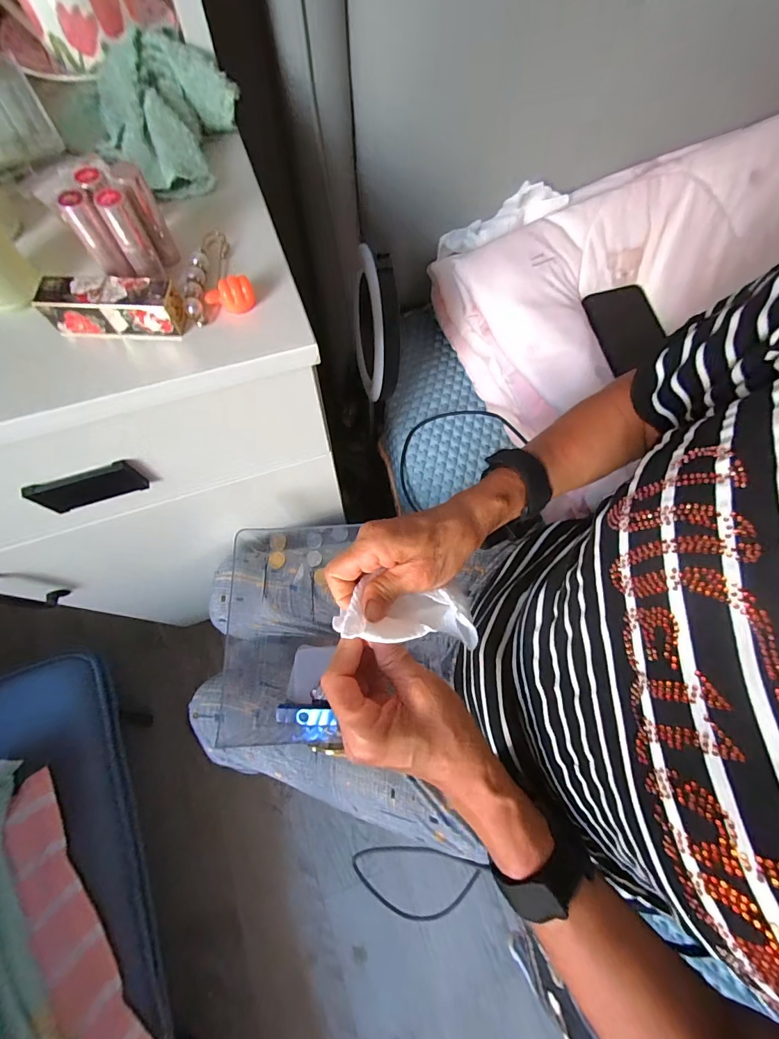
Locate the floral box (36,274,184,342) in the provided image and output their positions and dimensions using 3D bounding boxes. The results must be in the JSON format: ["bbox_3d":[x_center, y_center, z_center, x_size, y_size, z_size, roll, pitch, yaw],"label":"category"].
[{"bbox_3d":[-0.166,-0.128,0.242,0.074,0.024,0.027,-3,70,-4],"label":"floral box"}]

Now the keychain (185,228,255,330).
[{"bbox_3d":[-0.117,-0.161,0.259,0.040,0.016,0.068,-23,73,-10],"label":"keychain"}]

